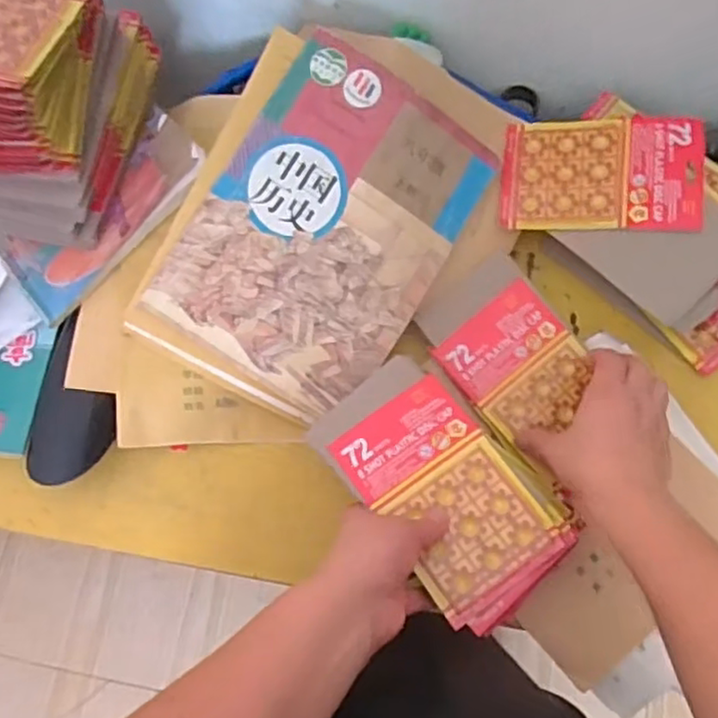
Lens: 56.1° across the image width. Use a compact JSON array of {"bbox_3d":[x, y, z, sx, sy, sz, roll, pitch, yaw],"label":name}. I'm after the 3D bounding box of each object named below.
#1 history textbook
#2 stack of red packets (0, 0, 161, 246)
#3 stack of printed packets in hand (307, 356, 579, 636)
[{"bbox_3d":[-0.033,-0.102,0.527,0.199,0.015,0.271,28,89,-4],"label":"history textbook"},{"bbox_3d":[-0.228,-0.198,0.491,0.096,0.160,0.185,6,72,4],"label":"stack of red packets"},{"bbox_3d":[0.059,0.090,0.491,0.114,0.037,0.183,-41,75,-10],"label":"stack of printed packets in hand"}]

